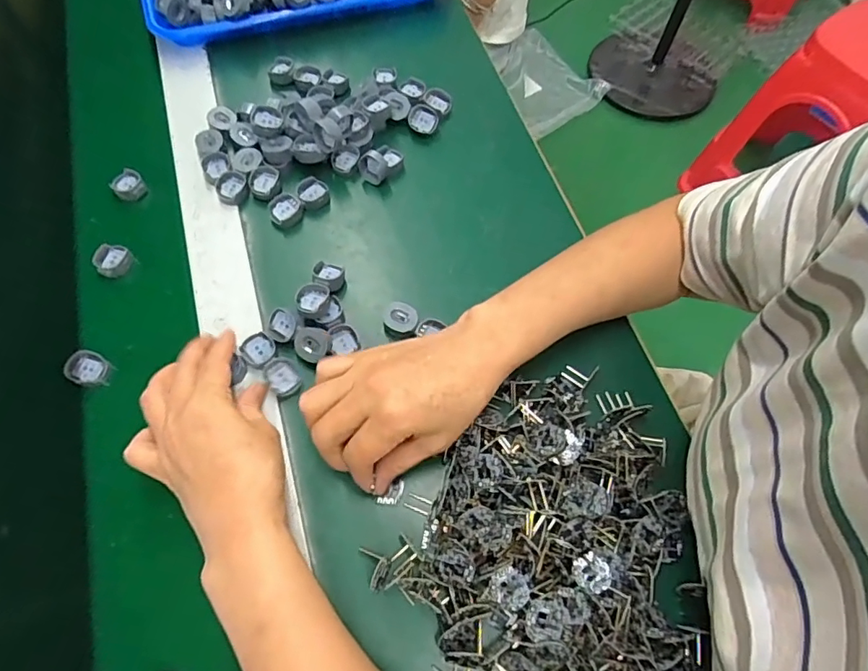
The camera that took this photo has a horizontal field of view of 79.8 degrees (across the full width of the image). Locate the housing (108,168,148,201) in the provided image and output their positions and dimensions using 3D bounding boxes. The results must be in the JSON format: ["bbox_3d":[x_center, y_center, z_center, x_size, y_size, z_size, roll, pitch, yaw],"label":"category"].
[{"bbox_3d":[-0.289,-0.142,0.490,0.027,0.016,0.025,-40,74,-17],"label":"housing"}]

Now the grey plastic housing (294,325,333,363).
[{"bbox_3d":[-0.095,0.006,0.407,0.028,0.008,0.030,-33,69,-12],"label":"grey plastic housing"}]

